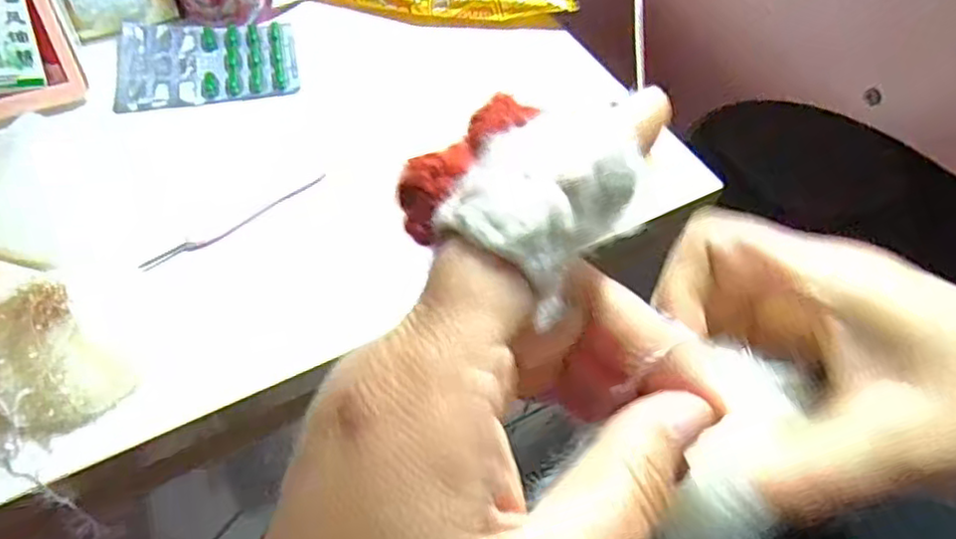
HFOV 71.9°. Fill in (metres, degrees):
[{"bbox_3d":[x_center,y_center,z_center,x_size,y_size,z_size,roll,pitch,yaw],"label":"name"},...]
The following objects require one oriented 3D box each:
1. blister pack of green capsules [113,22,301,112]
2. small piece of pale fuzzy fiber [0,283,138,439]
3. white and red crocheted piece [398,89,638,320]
[{"bbox_3d":[-0.190,-0.149,0.464,0.119,0.014,0.083,-10,55,-11],"label":"blister pack of green capsules"},{"bbox_3d":[-0.196,0.042,0.301,0.052,0.048,0.049,-35,63,-25],"label":"small piece of pale fuzzy fiber"},{"bbox_3d":[0.010,-0.019,0.134,0.038,0.017,0.042,35,59,20],"label":"white and red crocheted piece"}]

